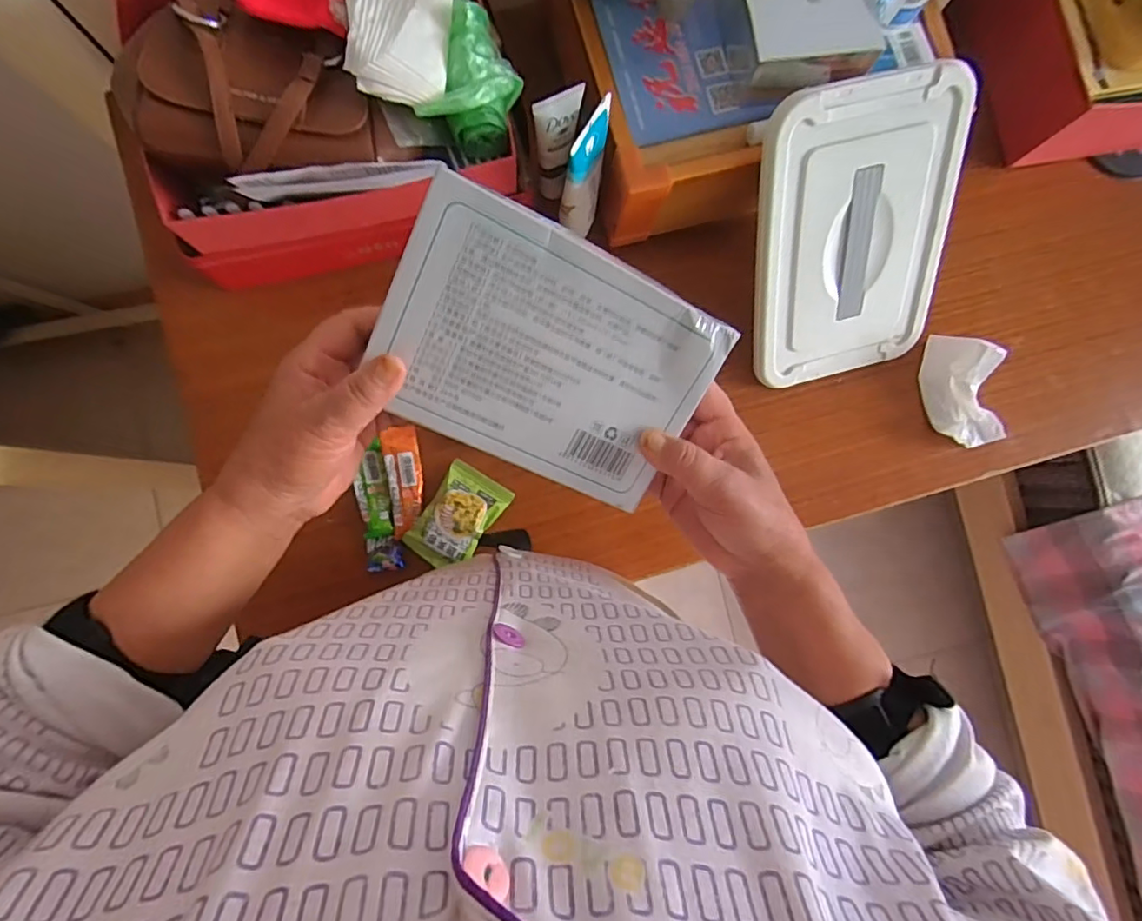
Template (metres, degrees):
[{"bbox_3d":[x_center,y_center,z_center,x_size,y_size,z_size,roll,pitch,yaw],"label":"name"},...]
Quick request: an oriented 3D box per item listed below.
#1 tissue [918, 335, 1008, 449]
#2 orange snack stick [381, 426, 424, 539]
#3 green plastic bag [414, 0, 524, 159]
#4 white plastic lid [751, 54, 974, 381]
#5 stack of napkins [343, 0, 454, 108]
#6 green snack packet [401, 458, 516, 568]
[{"bbox_3d":[0.392,-0.069,0.566,0.061,0.054,0.117,-23,89,-6],"label":"tissue"},{"bbox_3d":[-0.154,0.019,0.530,0.031,0.013,0.100,-8,87,-5],"label":"orange snack stick"},{"bbox_3d":[-0.072,-0.301,0.453,0.066,0.064,0.109,18,85,-3],"label":"green plastic bag"},{"bbox_3d":[0.250,-0.190,0.501,0.179,0.015,0.252,-16,125,-5],"label":"white plastic lid"},{"bbox_3d":[-0.129,-0.325,0.419,0.076,0.026,0.124,4,86,-5],"label":"stack of napkins"},{"bbox_3d":[-0.105,0.053,0.525,0.061,0.021,0.093,32,85,-2],"label":"green snack packet"}]

